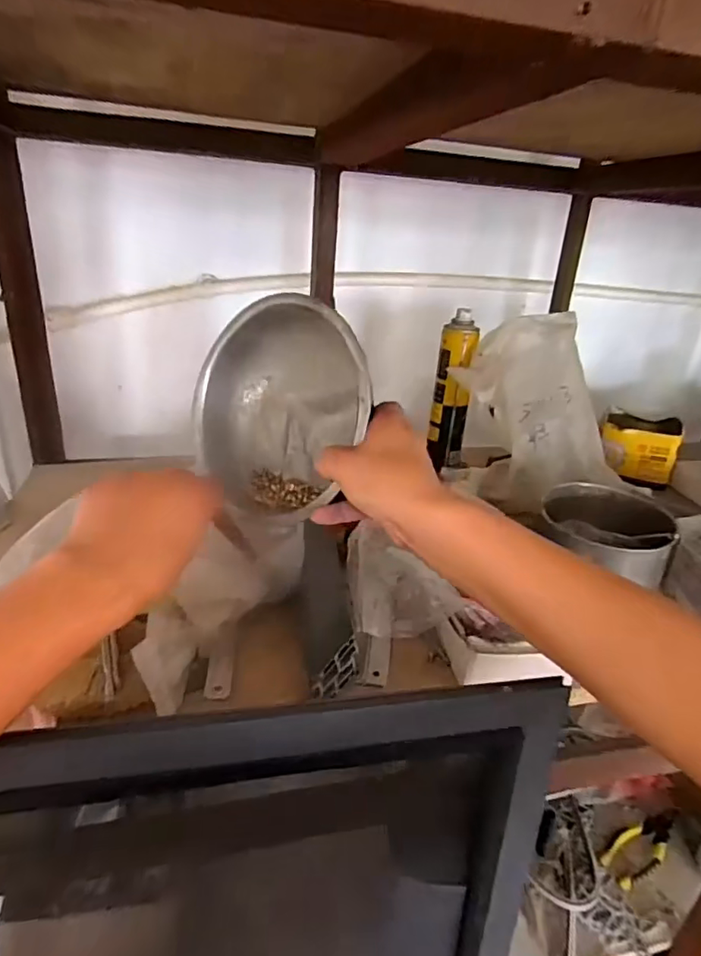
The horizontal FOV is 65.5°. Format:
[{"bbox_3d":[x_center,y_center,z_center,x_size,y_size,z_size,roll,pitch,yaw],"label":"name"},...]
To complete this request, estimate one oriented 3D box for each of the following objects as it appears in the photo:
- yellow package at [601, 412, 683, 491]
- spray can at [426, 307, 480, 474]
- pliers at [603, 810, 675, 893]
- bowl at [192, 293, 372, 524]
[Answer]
[{"bbox_3d":[0.446,-0.049,0.847,0.108,0.079,0.105,16,28,23],"label":"yellow package"},{"bbox_3d":[0.143,-0.116,0.766,0.054,0.217,0.058,9,26,10],"label":"spray can"},{"bbox_3d":[0.419,0.522,0.774,0.137,0.026,0.052,-9,29,-27],"label":"pliers"},{"bbox_3d":[-0.055,-0.055,0.462,0.179,0.183,0.075,26,15,29],"label":"bowl"}]

